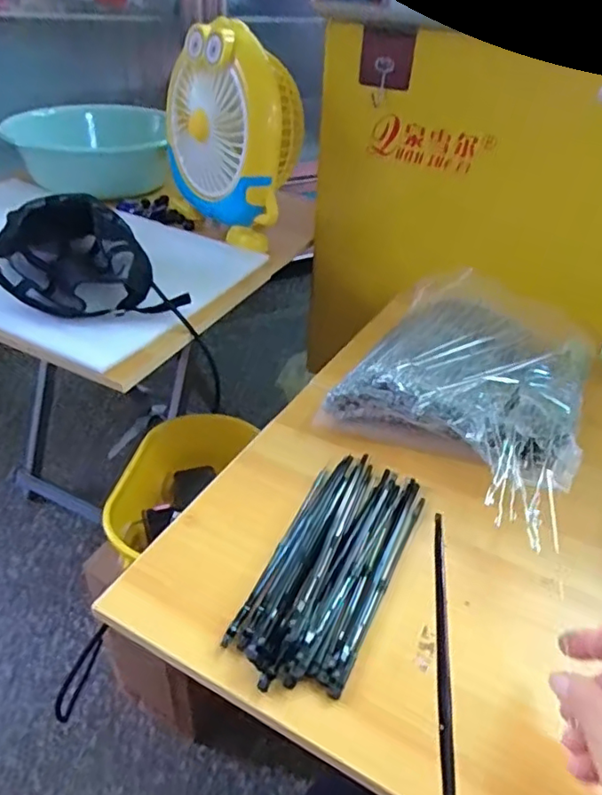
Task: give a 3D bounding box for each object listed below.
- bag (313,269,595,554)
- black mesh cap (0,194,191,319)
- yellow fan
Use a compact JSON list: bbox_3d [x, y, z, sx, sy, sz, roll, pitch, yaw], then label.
[{"bbox_3d":[0.154,-0.011,0.542,0.209,0.070,0.295,21,41,21],"label":"bag"},{"bbox_3d":[-0.266,-0.162,0.685,0.168,0.076,0.217,-25,46,-31],"label":"black mesh cap"},{"bbox_3d":[-0.090,-0.372,0.828,0.118,0.251,0.218,-23,45,-30],"label":"yellow fan"}]

